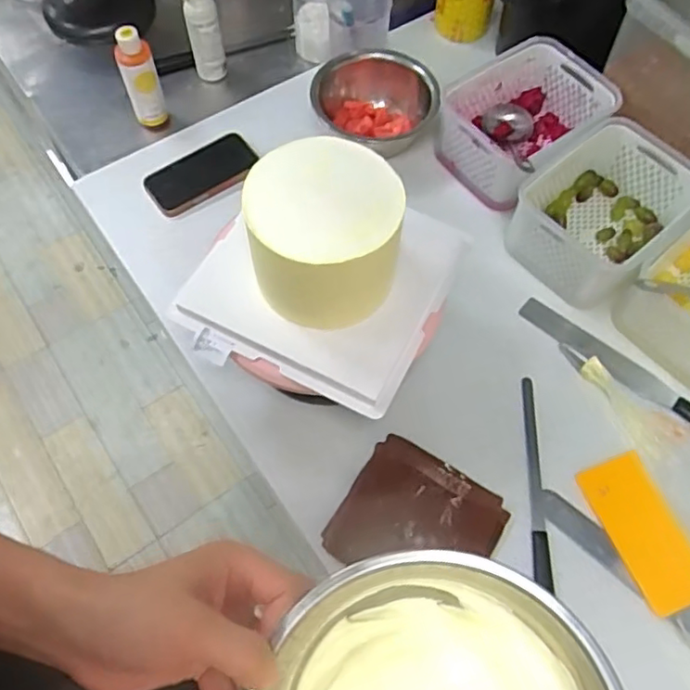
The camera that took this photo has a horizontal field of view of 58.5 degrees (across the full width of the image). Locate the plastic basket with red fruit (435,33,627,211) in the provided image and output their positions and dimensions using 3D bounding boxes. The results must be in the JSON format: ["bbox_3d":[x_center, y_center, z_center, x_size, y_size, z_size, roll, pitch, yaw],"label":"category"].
[{"bbox_3d":[0.237,-0.296,0.823,0.199,0.092,0.165,-35,69,-17],"label":"plastic basket with red fruit"}]

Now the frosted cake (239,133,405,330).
[{"bbox_3d":[-0.025,-0.101,0.547,0.137,0.119,0.129,-8,64,-5],"label":"frosted cake"}]

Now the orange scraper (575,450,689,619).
[{"bbox_3d":[0.313,0.194,0.643,0.076,0.005,0.155,-20,66,-11],"label":"orange scraper"}]

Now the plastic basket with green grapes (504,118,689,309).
[{"bbox_3d":[0.320,-0.164,0.760,0.205,0.091,0.158,-38,70,-18],"label":"plastic basket with green grapes"}]

